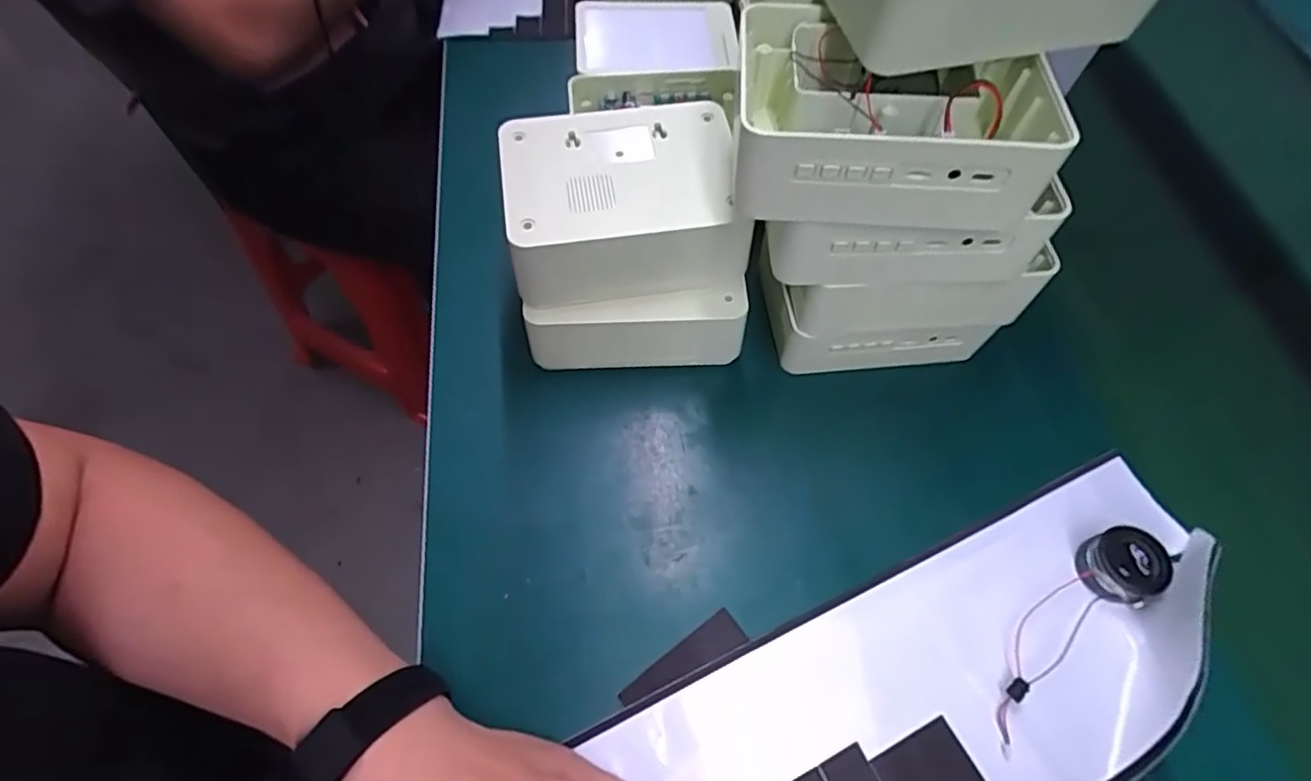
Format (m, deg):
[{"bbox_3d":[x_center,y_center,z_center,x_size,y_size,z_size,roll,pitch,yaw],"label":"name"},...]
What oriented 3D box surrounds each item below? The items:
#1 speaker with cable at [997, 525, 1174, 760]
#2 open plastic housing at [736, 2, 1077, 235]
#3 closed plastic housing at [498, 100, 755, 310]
[{"bbox_3d":[0.227,0.130,0.345,0.140,0.024,0.038,-31,66,-18],"label":"speaker with cable"},{"bbox_3d":[0.110,-0.134,0.312,0.153,0.052,0.106,5,61,1],"label":"open plastic housing"},{"bbox_3d":[-0.020,-0.116,0.395,0.140,0.062,0.105,-7,61,-6],"label":"closed plastic housing"}]

